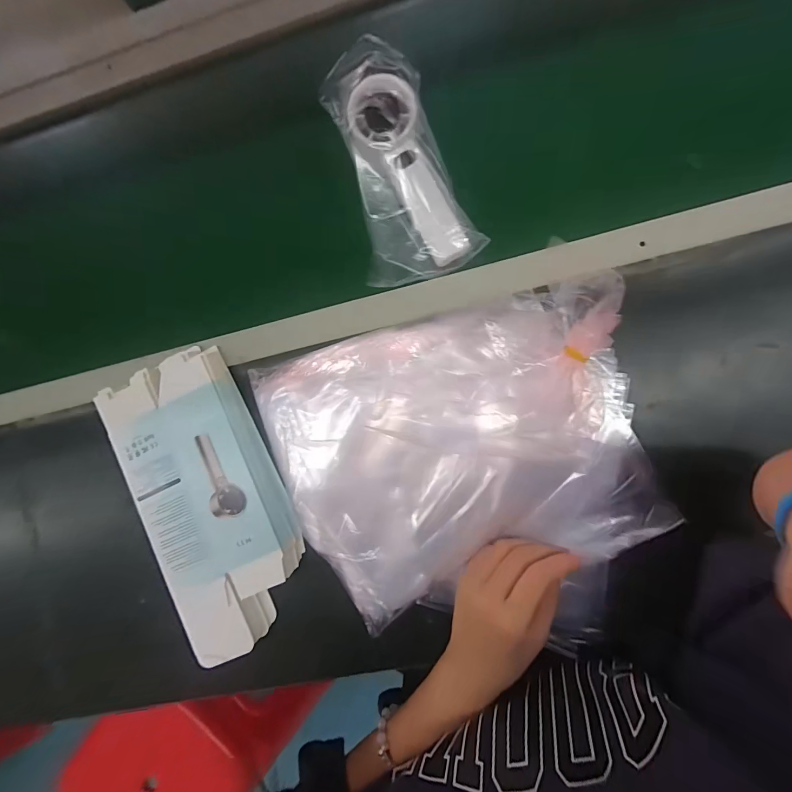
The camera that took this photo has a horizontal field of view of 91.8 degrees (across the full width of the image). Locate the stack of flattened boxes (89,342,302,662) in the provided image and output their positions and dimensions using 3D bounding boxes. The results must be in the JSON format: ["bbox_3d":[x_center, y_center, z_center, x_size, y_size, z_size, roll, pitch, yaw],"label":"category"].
[{"bbox_3d":[-0.172,0.097,0.357,0.127,0.032,0.266,-26,82,4],"label":"stack of flattened boxes"}]

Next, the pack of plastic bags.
[{"bbox_3d":[0.057,0.071,0.329,0.304,0.050,0.275,-16,97,5],"label":"pack of plastic bags"}]

